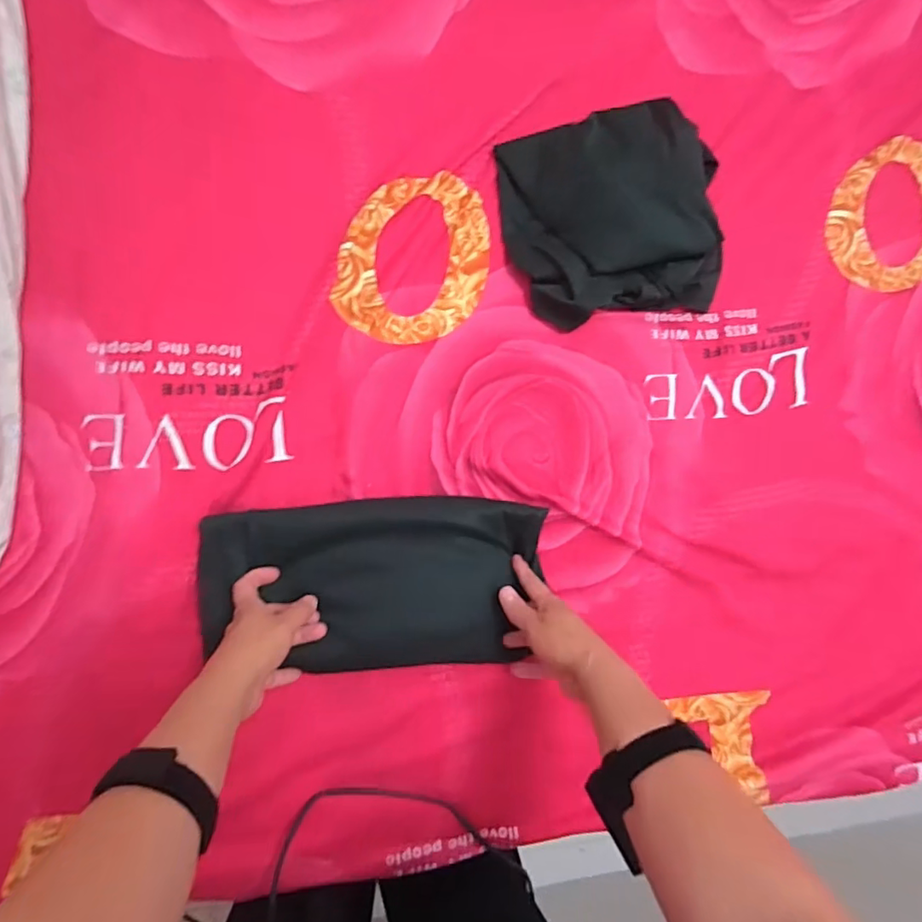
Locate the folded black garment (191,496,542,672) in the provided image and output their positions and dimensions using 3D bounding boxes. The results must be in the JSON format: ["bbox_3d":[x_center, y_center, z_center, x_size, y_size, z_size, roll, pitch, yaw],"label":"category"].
[{"bbox_3d":[-0.082,0.121,0.550,0.319,0.025,0.163,0,88,-9],"label":"folded black garment"}]

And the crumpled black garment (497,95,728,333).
[{"bbox_3d":[0.169,-0.264,0.594,0.235,0.046,0.212,-11,89,-9],"label":"crumpled black garment"}]

